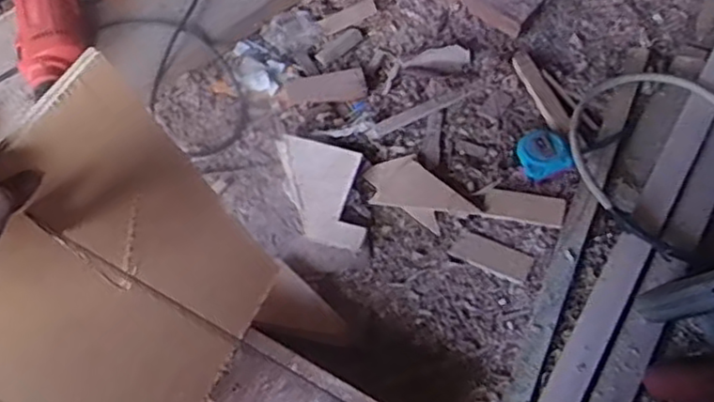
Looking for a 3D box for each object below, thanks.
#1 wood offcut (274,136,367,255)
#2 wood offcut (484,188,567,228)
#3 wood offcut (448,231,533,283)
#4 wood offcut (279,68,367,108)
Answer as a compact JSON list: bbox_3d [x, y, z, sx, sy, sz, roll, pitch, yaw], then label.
[{"bbox_3d":[-0.038,-0.016,0.851,0.095,0.007,0.167,-19,70,8],"label":"wood offcut"},{"bbox_3d":[0.207,0.007,0.835,0.095,0.011,0.040,13,63,10],"label":"wood offcut"},{"bbox_3d":[0.162,0.066,0.812,0.094,0.011,0.038,24,66,15],"label":"wood offcut"},{"bbox_3d":[-0.048,-0.158,0.938,0.119,0.014,0.039,-9,62,-2],"label":"wood offcut"}]

